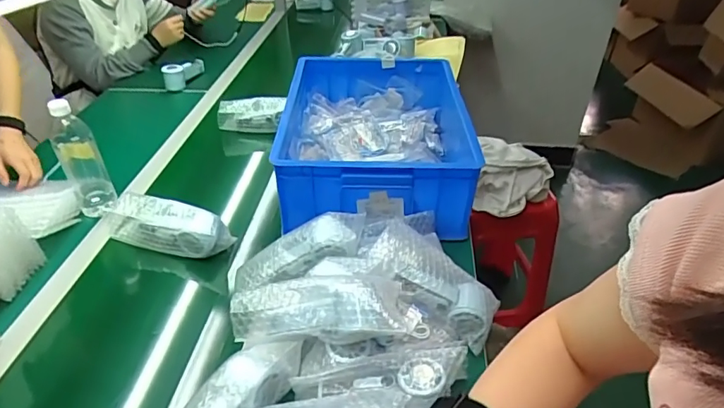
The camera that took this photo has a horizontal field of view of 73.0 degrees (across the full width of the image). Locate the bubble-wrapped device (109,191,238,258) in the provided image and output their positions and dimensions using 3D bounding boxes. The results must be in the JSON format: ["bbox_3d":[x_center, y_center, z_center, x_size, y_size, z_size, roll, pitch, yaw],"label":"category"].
[{"bbox_3d":[-0.330,0.039,0.844,0.193,0.077,0.067,7,37,9],"label":"bubble-wrapped device"}]

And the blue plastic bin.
[{"bbox_3d":[0.043,-0.140,0.994,0.381,0.151,0.460,3,36,3],"label":"blue plastic bin"}]

